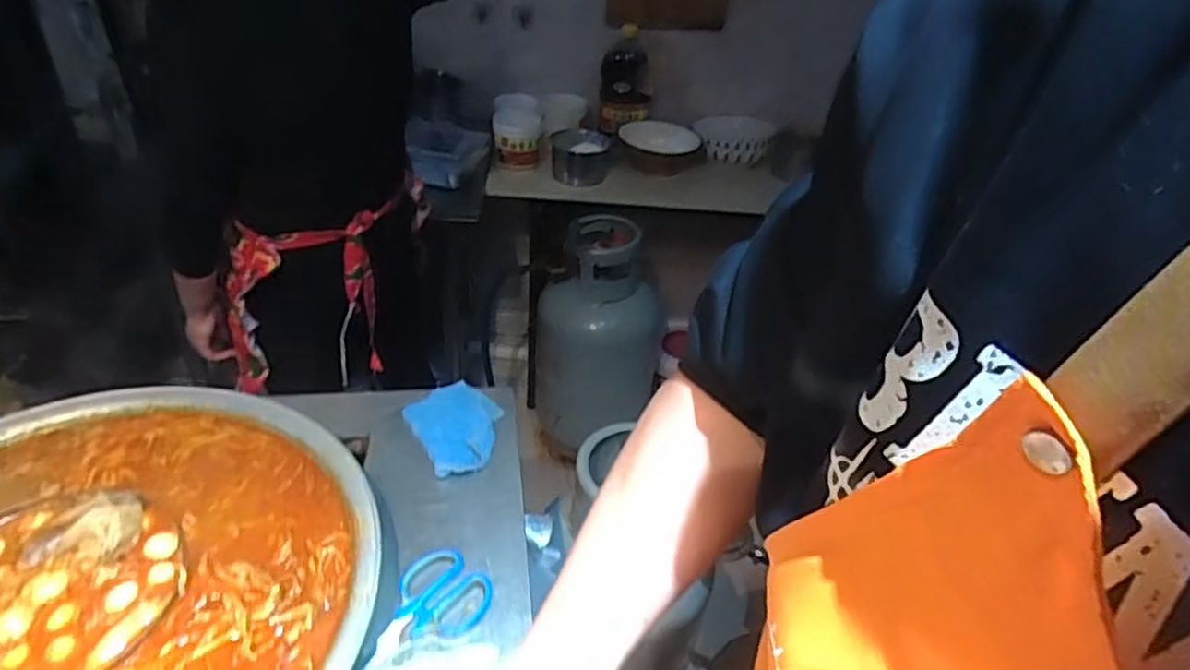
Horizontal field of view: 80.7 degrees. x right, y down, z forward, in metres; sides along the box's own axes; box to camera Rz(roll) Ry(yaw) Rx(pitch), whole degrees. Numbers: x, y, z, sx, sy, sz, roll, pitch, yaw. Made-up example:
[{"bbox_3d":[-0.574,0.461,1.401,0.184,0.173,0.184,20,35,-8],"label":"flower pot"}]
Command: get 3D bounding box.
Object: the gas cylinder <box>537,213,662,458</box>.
[{"bbox_3d":[0.010,0.028,1.799,0.299,0.561,0.293,9,37,5],"label":"gas cylinder"}]

